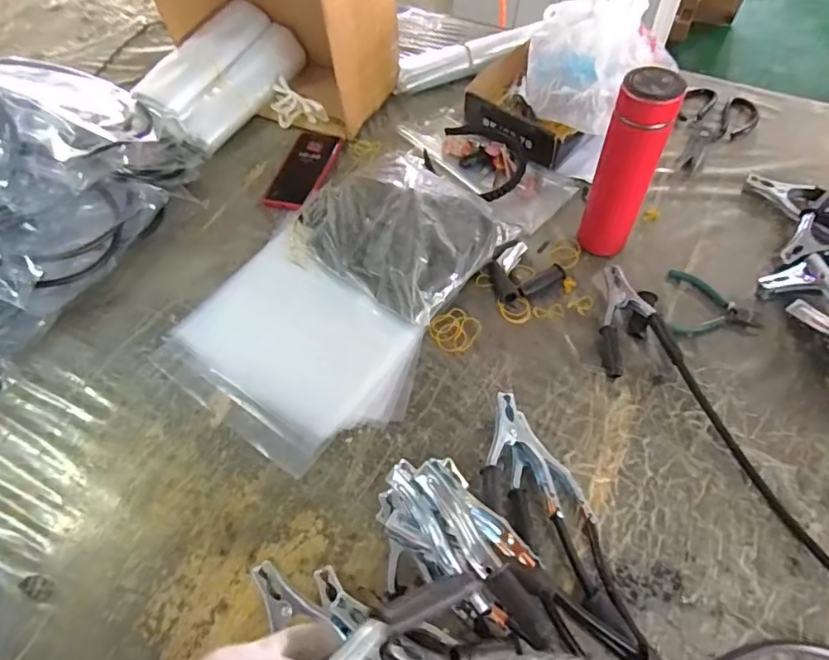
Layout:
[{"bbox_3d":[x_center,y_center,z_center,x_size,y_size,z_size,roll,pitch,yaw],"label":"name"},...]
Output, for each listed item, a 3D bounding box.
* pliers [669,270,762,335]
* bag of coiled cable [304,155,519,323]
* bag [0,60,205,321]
[{"bbox_3d":[0.376,-0.029,0.659,0.102,0.009,0.094,11,56,10],"label":"pliers"},{"bbox_3d":[-0.020,-0.142,0.715,0.258,0.075,0.212,37,66,23],"label":"bag of coiled cable"},{"bbox_3d":[-0.538,-0.244,0.742,0.326,0.170,0.361,24,62,18],"label":"bag"}]

